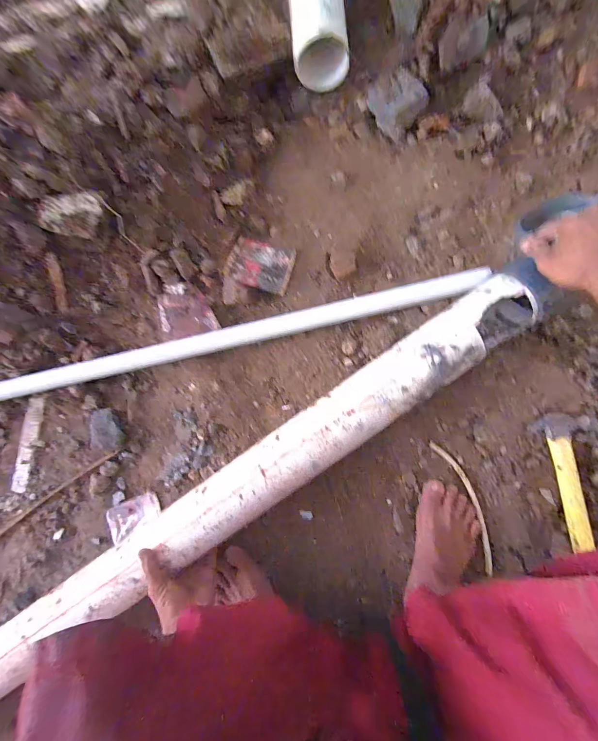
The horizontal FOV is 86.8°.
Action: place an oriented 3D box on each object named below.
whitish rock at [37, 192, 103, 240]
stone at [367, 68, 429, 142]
[{"bbox_3d":[-0.384,-0.263,0.534,0.094,0.033,0.063,6,81,6],"label":"whitish rock"},{"bbox_3d":[0.175,-0.487,0.572,0.082,0.038,0.106,-37,85,3],"label":"stone"}]

